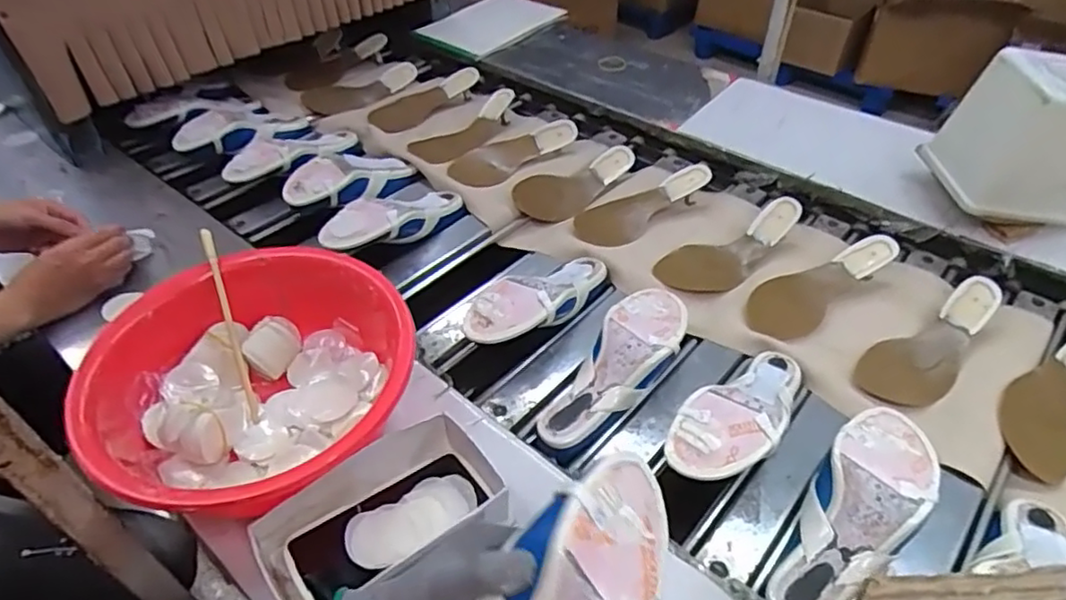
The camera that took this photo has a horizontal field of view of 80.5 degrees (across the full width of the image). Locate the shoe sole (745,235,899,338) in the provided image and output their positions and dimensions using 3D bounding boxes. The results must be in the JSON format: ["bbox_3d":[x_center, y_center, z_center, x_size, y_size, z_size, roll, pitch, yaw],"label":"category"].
[{"bbox_3d":[0.362,-0.027,0.804,0.221,0.042,0.088,-29,52,-26],"label":"shoe sole"}]

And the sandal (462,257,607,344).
[{"bbox_3d":[0.016,-0.007,0.772,0.088,0.048,0.225,36,41,30],"label":"sandal"}]

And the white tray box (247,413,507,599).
[{"bbox_3d":[-0.127,0.182,0.535,0.199,0.044,0.106,-24,50,-22],"label":"white tray box"}]

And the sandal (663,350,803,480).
[{"bbox_3d":[0.223,0.108,0.648,0.087,0.043,0.228,34,39,29],"label":"sandal"}]

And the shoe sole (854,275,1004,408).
[{"bbox_3d":[0.476,0.057,0.738,0.223,0.019,0.082,-30,67,-13],"label":"shoe sole"}]

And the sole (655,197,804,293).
[{"bbox_3d":[0.268,-0.081,0.857,0.216,0.049,0.086,-30,52,-27],"label":"sole"}]

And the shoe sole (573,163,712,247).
[{"bbox_3d":[0.167,-0.142,0.946,0.219,0.029,0.091,-28,50,-8],"label":"shoe sole"}]

